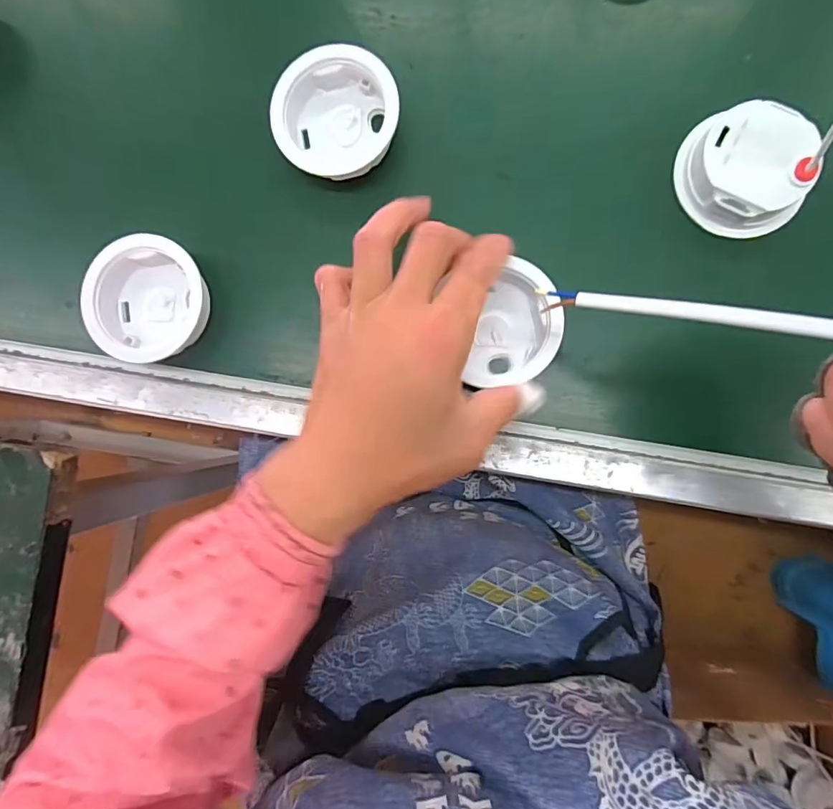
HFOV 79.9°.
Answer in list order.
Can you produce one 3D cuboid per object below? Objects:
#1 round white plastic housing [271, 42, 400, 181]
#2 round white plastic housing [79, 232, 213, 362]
[{"bbox_3d":[-0.045,-0.168,0.294,0.070,0.028,0.067,0,89,6],"label":"round white plastic housing"},{"bbox_3d":[-0.156,-0.061,0.298,0.070,0.030,0.069,0,89,6],"label":"round white plastic housing"}]

